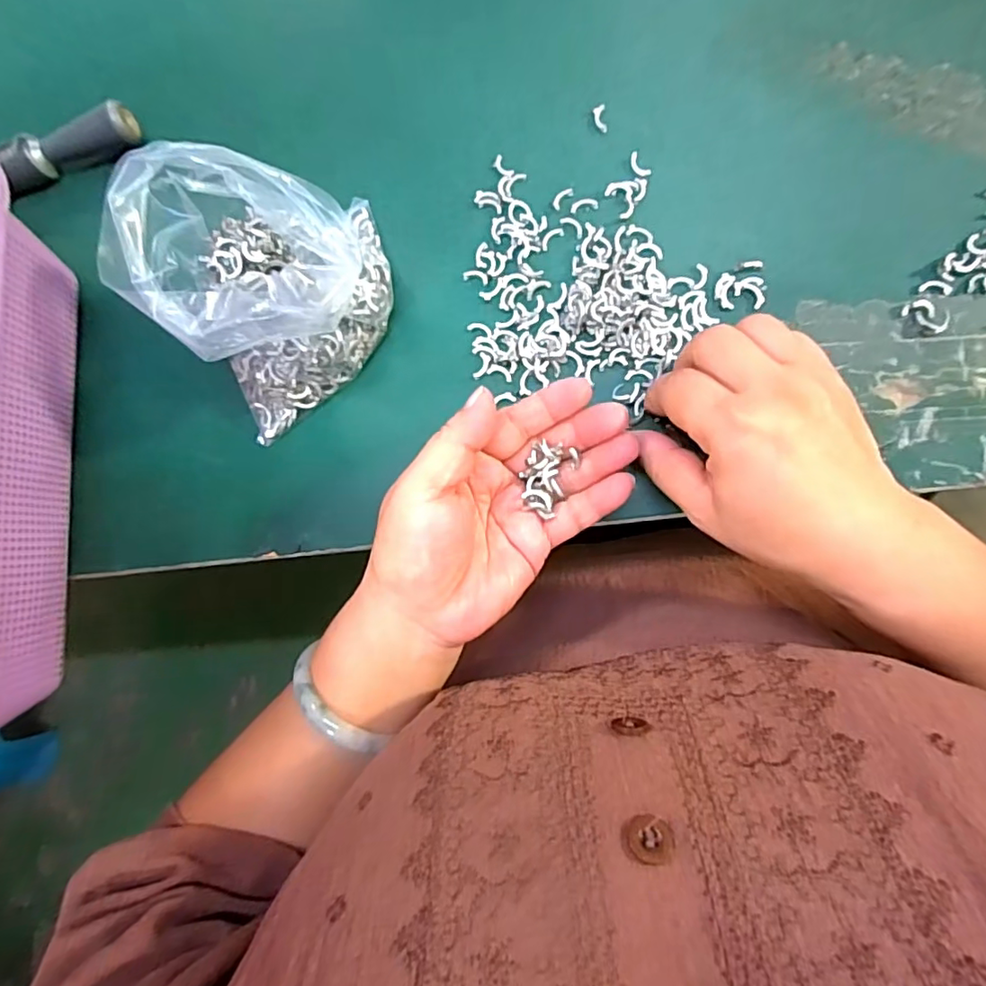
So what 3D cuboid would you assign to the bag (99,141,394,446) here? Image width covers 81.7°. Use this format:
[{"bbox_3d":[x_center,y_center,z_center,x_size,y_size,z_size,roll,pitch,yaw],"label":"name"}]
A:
[{"bbox_3d":[-0.107,-0.103,0.279,0.102,0.086,0.102,-25,82,5],"label":"bag"}]

